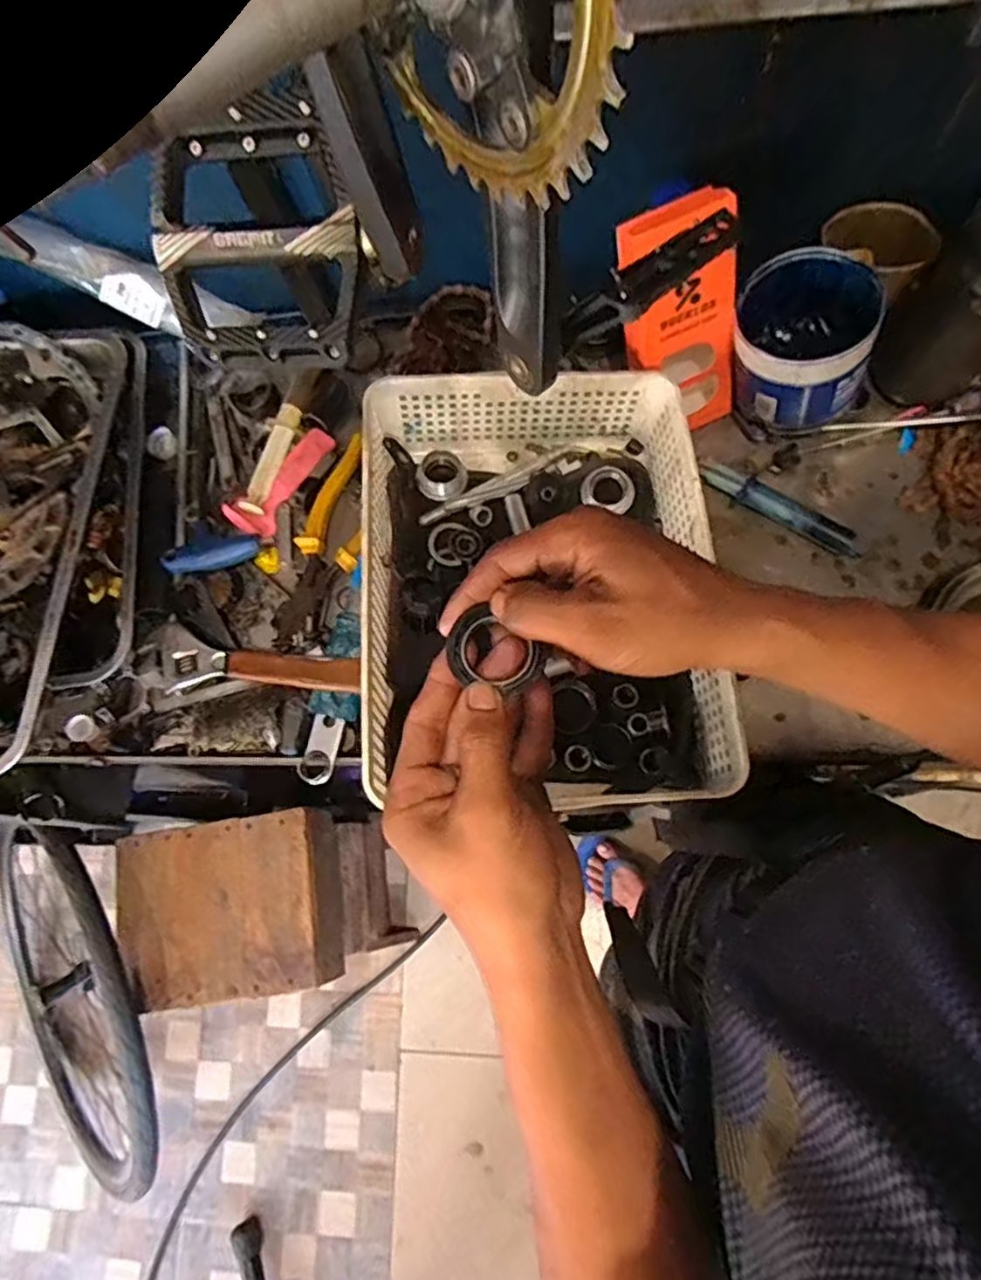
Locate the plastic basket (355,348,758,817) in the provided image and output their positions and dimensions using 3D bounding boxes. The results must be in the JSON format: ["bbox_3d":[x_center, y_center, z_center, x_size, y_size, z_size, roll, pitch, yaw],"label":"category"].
[{"bbox_3d":[0.039,-0.042,0.524,0.247,0.119,0.328,-5,75,6],"label":"plastic basket"}]

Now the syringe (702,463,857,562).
[{"bbox_3d":[0.242,-0.112,0.572,0.141,0.018,0.021,33,82,14],"label":"syringe"}]

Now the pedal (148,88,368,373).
[{"bbox_3d":[-0.103,-0.175,0.303,0.097,0.016,0.098,6,110,9],"label":"pedal"}]

